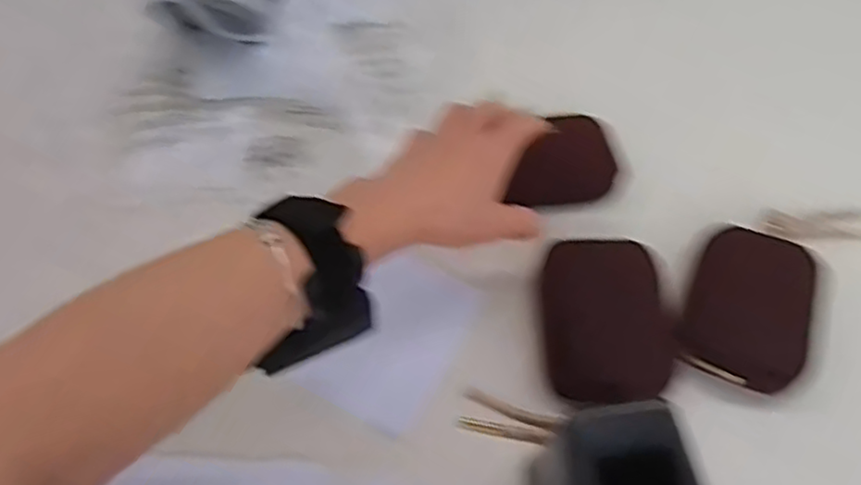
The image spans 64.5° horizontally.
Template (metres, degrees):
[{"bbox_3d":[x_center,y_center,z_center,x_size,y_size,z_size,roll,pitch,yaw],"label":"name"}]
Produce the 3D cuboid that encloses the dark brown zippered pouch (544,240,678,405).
[{"bbox_3d":[0.117,0.050,0.452,0.080,0.025,0.106,3,55,1],"label":"dark brown zippered pouch"}]

